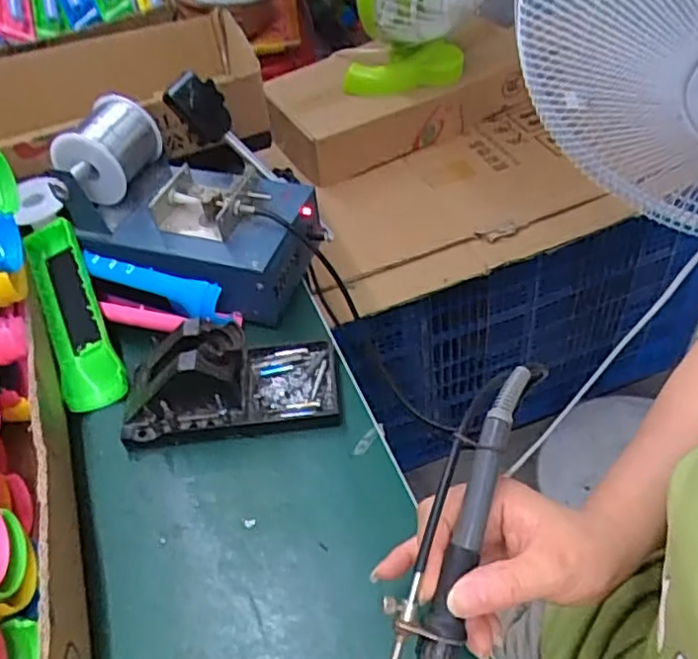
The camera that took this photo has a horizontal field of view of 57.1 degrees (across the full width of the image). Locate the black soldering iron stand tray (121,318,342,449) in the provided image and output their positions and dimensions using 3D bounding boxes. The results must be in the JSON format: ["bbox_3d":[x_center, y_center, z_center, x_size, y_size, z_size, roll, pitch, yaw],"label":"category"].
[{"bbox_3d":[-0.089,0.031,0.473,0.154,0.072,0.073,-6,48,0],"label":"black soldering iron stand tray"}]

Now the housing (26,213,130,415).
[{"bbox_3d":[-0.220,-0.014,0.512,0.045,0.033,0.155,-21,76,-13],"label":"housing"}]

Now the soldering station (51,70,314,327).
[{"bbox_3d":[-0.137,-0.115,0.547,0.208,0.121,0.142,14,51,17],"label":"soldering station"}]

